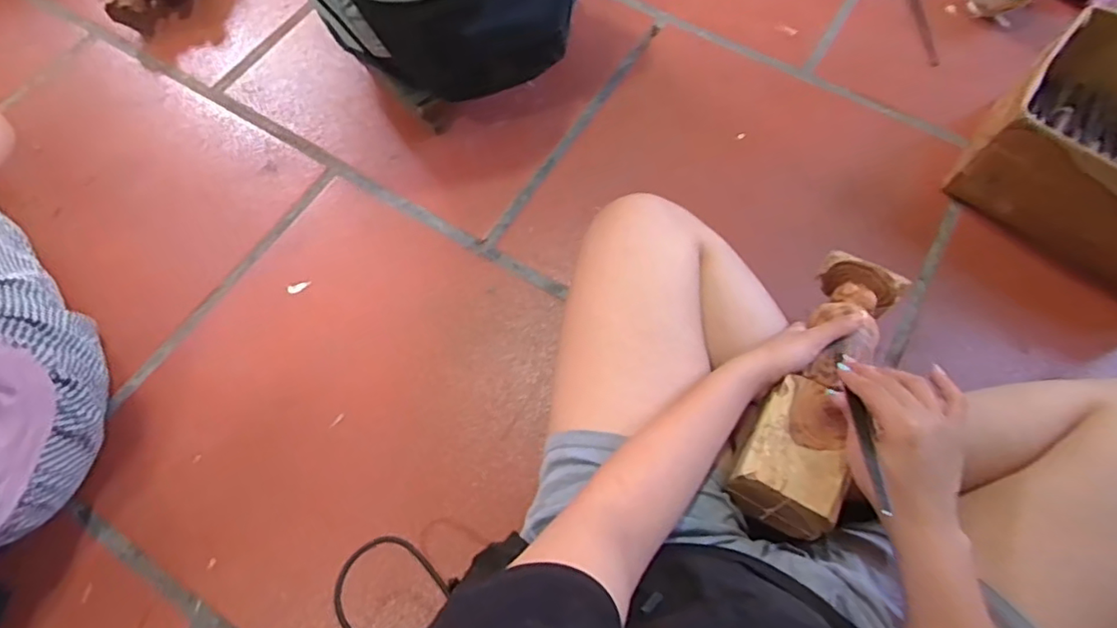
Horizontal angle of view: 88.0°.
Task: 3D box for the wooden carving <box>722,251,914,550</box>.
[{"bbox_3d":[0.269,0.068,0.581,0.088,0.101,0.303,30,54,15],"label":"wooden carving"}]

